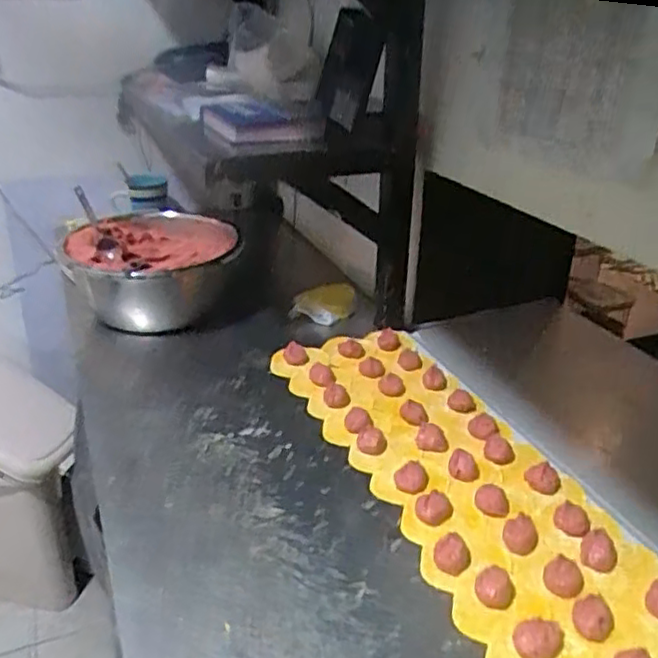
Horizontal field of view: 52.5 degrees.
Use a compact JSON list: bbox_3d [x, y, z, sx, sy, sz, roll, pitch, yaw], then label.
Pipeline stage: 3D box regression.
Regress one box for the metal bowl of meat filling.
[{"bbox_3d":[-0.270,-0.087,1.093,0.253,0.138,0.242,1,27,0],"label":"metal bowl of meat filling"}]

